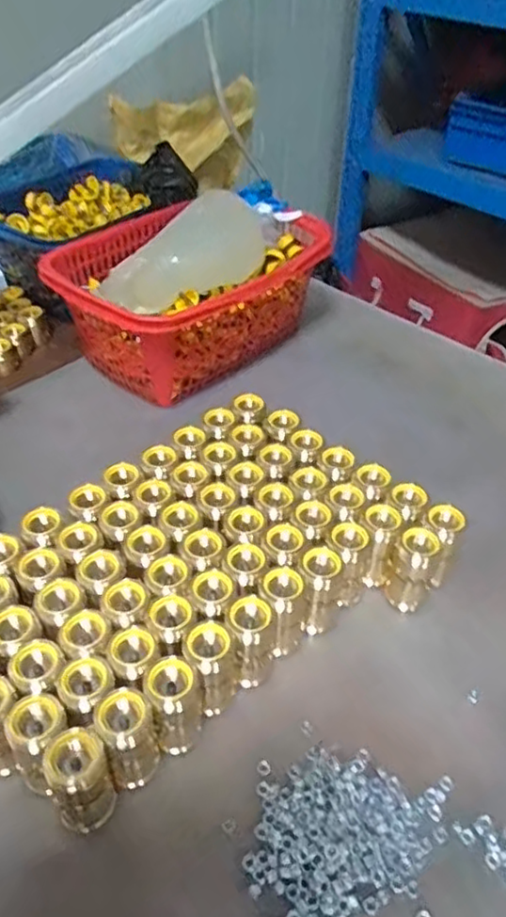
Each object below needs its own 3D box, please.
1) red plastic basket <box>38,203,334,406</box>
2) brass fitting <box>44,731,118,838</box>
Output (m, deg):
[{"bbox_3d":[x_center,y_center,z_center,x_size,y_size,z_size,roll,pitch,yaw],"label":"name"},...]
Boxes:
[{"bbox_3d":[-0.062,-0.179,0.710,0.200,0.102,0.280,34,52,31],"label":"red plastic basket"},{"bbox_3d":[-0.094,0.179,0.363,0.032,0.063,0.030,-21,47,-22],"label":"brass fitting"}]

